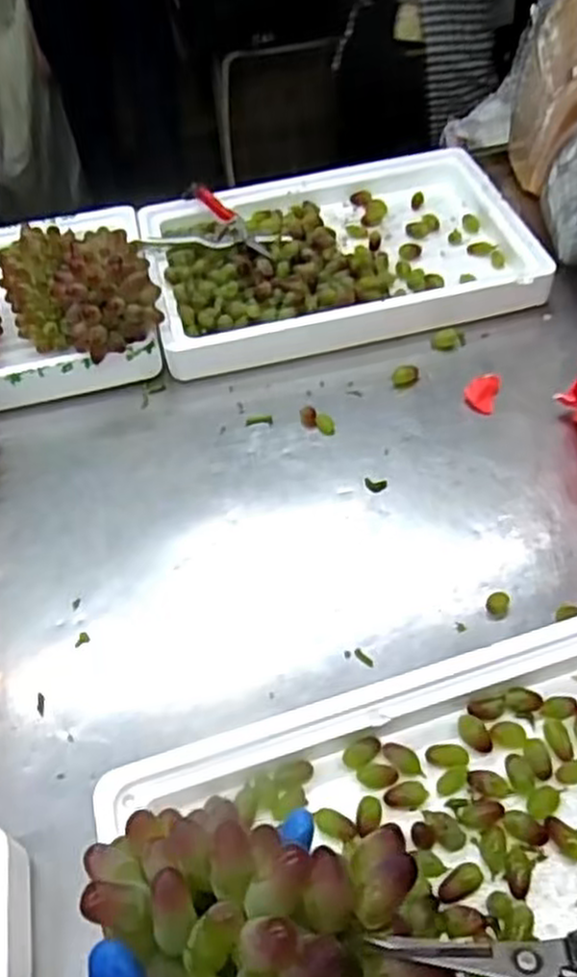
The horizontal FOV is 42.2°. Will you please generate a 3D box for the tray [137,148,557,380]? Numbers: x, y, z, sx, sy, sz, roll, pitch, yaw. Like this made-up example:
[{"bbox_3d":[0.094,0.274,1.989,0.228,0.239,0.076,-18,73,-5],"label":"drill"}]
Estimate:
[{"bbox_3d":[0.054,-0.301,0.932,0.451,0.045,0.313,-13,50,-6],"label":"tray"}]

